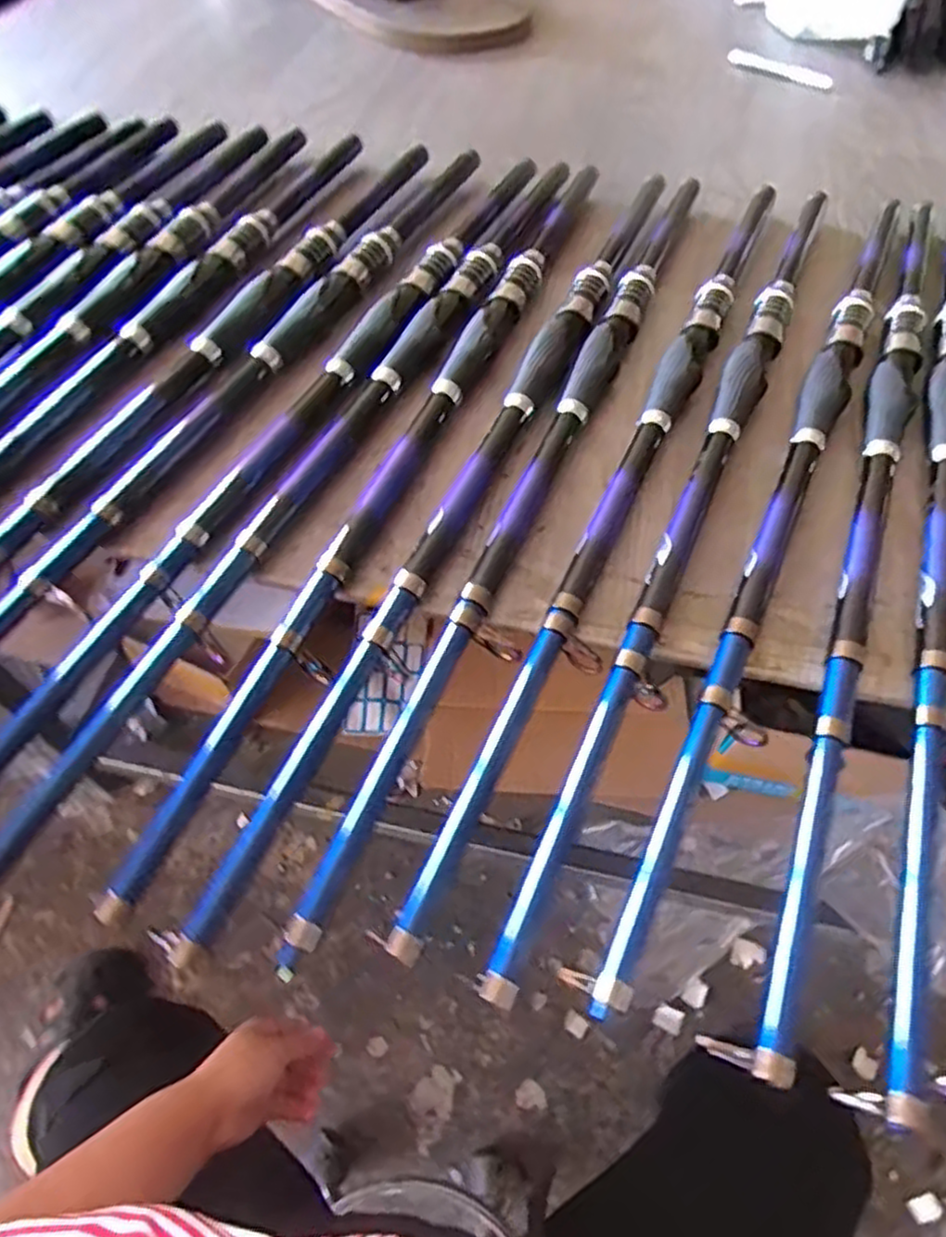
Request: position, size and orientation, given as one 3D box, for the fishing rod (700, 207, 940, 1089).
[{"bbox_3d":[0.265,-0.081,0.472,0.033,0.037,0.673,20,59,12],"label":"fishing rod"}]

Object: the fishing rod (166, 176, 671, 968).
[{"bbox_3d":[0.016,-0.122,0.489,0.027,0.027,0.700,22,58,14],"label":"fishing rod"}]

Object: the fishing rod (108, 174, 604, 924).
[{"bbox_3d":[-0.029,-0.145,0.505,0.027,0.023,0.712,20,57,13],"label":"fishing rod"}]

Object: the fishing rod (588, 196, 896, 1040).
[{"bbox_3d":[0.216,-0.093,0.479,0.030,0.035,0.669,23,60,13],"label":"fishing rod"}]

